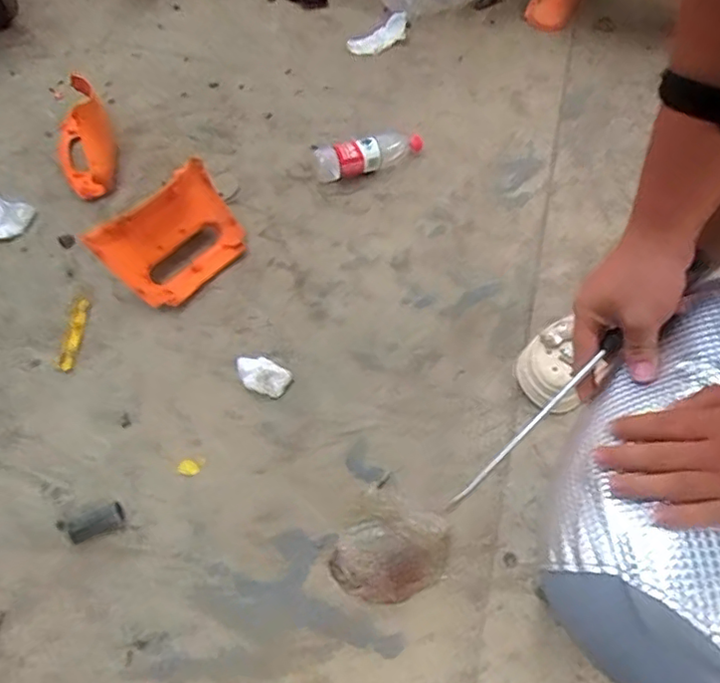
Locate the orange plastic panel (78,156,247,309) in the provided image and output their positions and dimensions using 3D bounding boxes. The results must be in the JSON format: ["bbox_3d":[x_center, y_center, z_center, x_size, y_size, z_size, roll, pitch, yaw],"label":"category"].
[{"bbox_3d":[-0.332,-0.188,1.041,0.247,0.181,0.055,-46,26,-24],"label":"orange plastic panel"}]

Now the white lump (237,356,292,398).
[{"bbox_3d":[-0.158,0.053,0.926,0.090,0.035,0.055,17,62,14],"label":"white lump"}]

